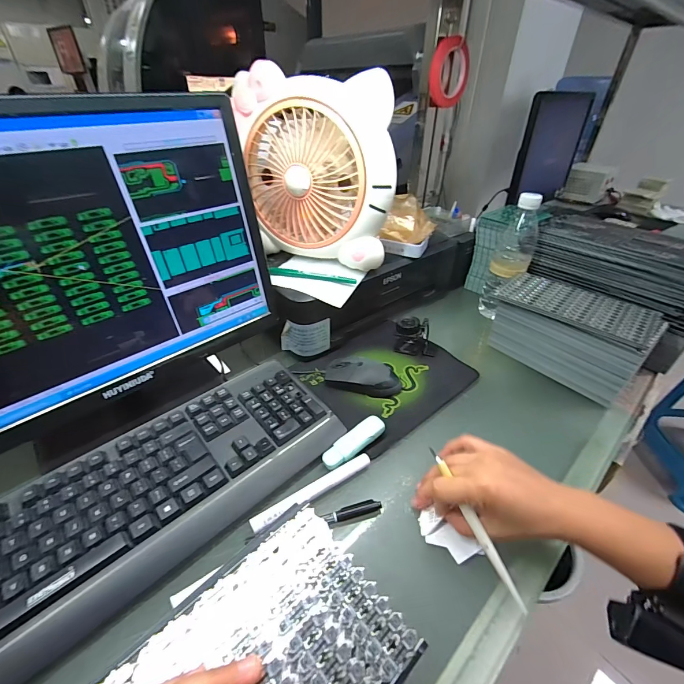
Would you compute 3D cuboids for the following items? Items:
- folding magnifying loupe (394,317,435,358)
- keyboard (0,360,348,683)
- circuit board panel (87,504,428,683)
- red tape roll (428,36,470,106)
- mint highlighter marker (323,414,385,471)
[{"bbox_3d":[0.121,-0.010,0.565,0.064,0.055,0.046,3,37,4],"label":"folding magnifying loupe"},{"bbox_3d":[-0.199,0.159,0.344,0.424,0.034,0.147,-29,46,-34],"label":"keyboard"},{"bbox_3d":[-0.059,0.192,0.182,0.187,0.009,0.121,-30,47,-34],"label":"circuit board panel"},{"bbox_3d":[0.223,-0.553,0.695,0.101,0.112,0.029,-9,30,-28],"label":"red tape roll"},{"bbox_3d":[0.015,0.122,0.416,0.088,0.015,0.029,-26,44,-31],"label":"mint highlighter marker"}]

